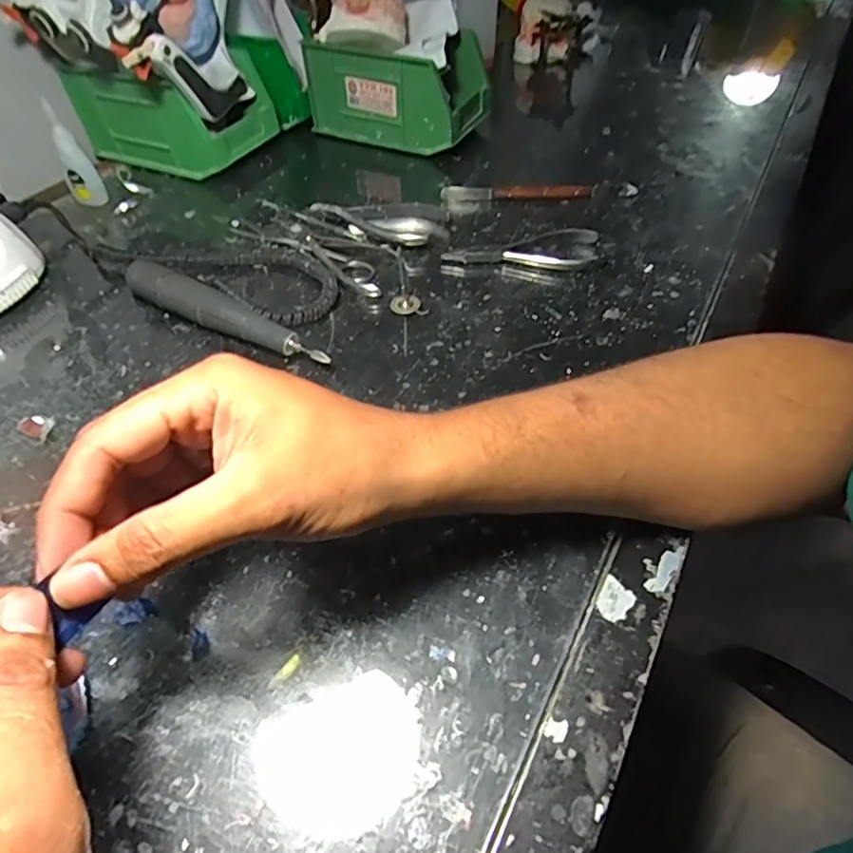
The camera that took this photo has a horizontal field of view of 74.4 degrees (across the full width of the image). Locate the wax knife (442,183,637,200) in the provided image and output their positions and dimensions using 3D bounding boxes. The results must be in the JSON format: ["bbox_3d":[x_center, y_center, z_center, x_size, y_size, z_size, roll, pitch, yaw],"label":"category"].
[{"bbox_3d":[0.102,-0.213,0.510,0.171,0.013,0.016,-3,49,-1],"label":"wax knife"}]

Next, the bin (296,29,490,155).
[{"bbox_3d":[-0.025,-0.358,0.589,0.168,0.082,0.100,22,53,19],"label":"bin"}]

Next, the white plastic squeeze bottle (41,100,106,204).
[{"bbox_3d":[-0.309,-0.235,0.491,0.023,0.082,0.019,-31,55,-23],"label":"white plastic squeeze bottle"}]

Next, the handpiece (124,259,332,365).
[{"bbox_3d":[-0.137,-0.077,0.388,0.165,0.030,0.028,20,53,18],"label":"handpiece"}]

